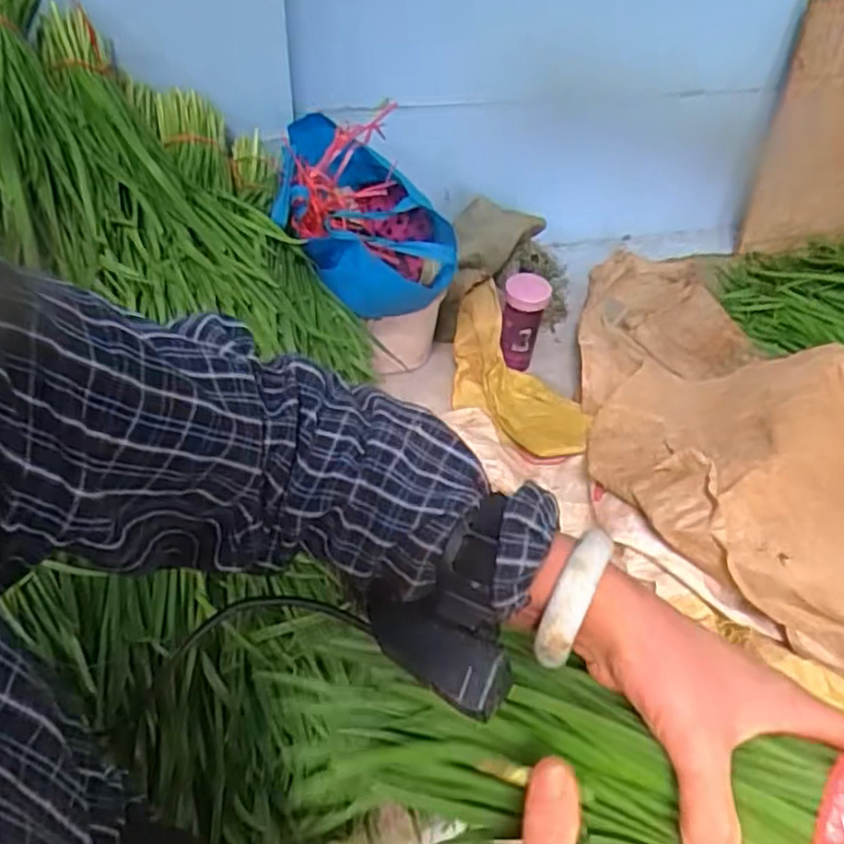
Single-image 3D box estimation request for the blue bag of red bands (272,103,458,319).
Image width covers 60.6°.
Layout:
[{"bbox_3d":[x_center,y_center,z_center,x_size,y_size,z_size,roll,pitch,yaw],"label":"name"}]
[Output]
[{"bbox_3d":[-0.083,-0.300,1.029,0.274,0.165,0.211,33,36,-19],"label":"blue bag of red bands"}]

